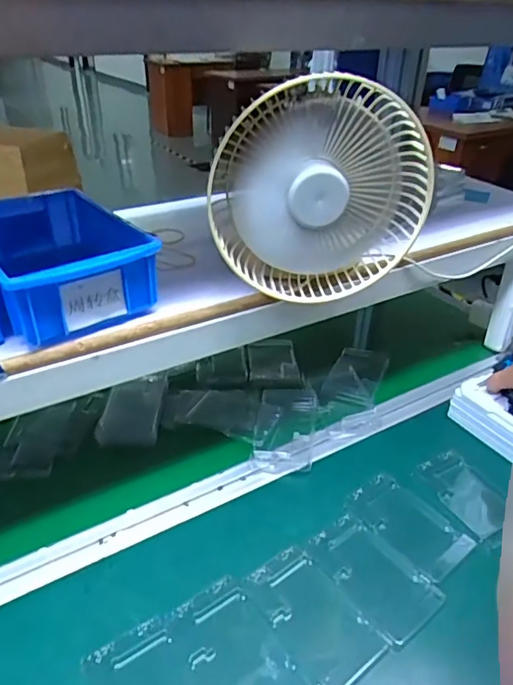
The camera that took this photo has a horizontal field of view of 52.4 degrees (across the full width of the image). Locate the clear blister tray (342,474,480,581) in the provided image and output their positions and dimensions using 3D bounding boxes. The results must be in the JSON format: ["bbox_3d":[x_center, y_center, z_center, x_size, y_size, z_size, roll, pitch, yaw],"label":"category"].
[{"bbox_3d":[0.162,0.198,0.566,0.080,0.013,0.122,-23,40,-33],"label":"clear blister tray"}]

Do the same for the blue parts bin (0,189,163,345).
[{"bbox_3d":[-0.192,-0.077,0.501,0.126,0.074,0.197,-21,39,-31],"label":"blue parts bin"}]

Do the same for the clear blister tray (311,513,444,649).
[{"bbox_3d":[0.115,0.230,0.519,0.078,0.012,0.122,-23,40,-33],"label":"clear blister tray"}]

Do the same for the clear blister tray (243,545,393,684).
[{"bbox_3d":[0.050,0.251,0.483,0.076,0.013,0.126,-24,40,-33],"label":"clear blister tray"}]

